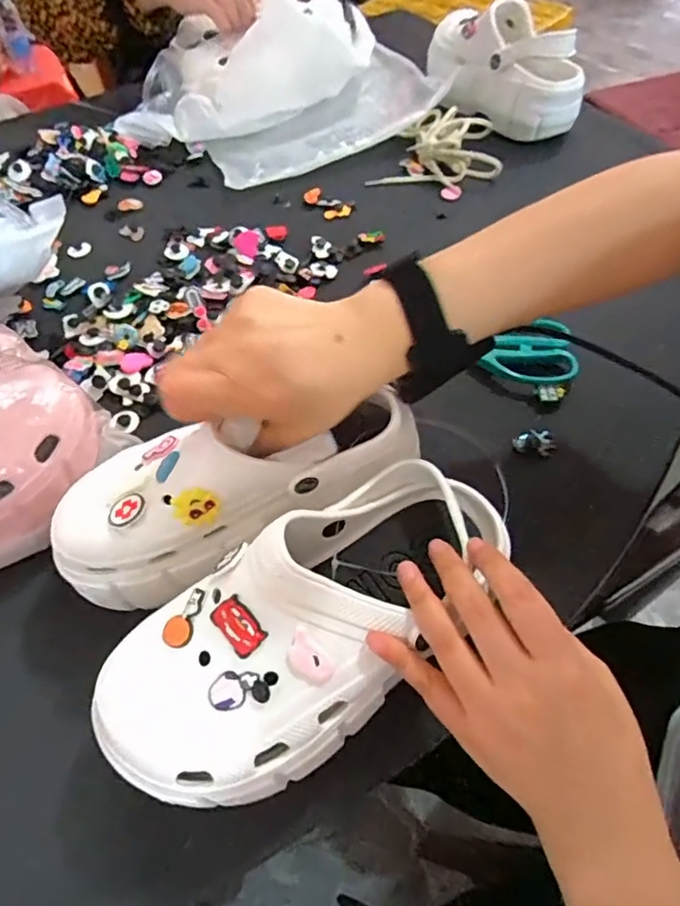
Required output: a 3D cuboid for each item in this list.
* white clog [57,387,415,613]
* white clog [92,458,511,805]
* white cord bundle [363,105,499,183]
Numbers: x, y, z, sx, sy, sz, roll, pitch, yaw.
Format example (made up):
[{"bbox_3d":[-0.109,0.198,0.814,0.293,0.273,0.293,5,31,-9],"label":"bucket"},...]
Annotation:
[{"bbox_3d":[-0.067,0.010,0.357,0.235,0.090,0.095,-18,56,1],"label":"white clog"},{"bbox_3d":[-0.015,0.088,0.311,0.235,0.085,0.107,-37,61,-20],"label":"white clog"},{"bbox_3d":[0.120,-0.379,0.680,0.151,0.035,0.120,8,56,9],"label":"white cord bundle"}]

